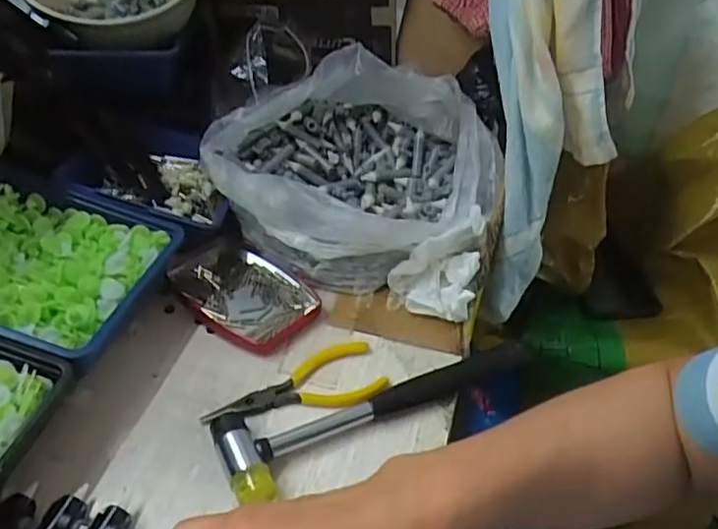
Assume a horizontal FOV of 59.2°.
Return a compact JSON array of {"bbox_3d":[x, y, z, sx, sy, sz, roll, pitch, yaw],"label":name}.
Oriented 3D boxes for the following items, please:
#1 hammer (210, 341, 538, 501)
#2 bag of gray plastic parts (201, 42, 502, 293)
[{"bbox_3d":[0.020,0.093,0.432,0.231,0.021,0.060,-16,45,-24],"label":"hammer"},{"bbox_3d":[-0.008,-0.086,0.551,0.242,0.133,0.194,1,40,-5],"label":"bag of gray plastic parts"}]

